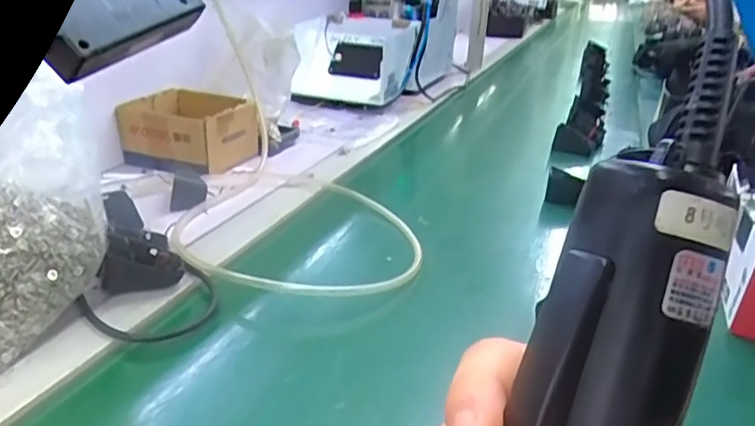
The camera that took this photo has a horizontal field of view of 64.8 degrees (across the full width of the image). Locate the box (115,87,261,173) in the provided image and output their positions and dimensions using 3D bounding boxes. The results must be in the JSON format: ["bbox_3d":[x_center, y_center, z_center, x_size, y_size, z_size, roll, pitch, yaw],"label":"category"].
[{"bbox_3d":[-0.261,-0.114,0.833,0.168,0.082,0.114,12,25,14],"label":"box"}]

